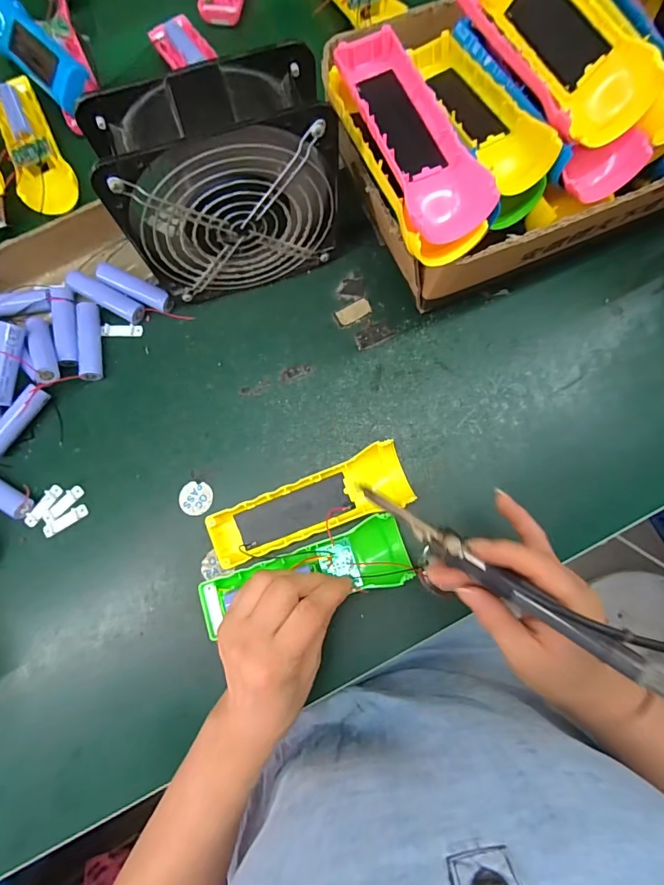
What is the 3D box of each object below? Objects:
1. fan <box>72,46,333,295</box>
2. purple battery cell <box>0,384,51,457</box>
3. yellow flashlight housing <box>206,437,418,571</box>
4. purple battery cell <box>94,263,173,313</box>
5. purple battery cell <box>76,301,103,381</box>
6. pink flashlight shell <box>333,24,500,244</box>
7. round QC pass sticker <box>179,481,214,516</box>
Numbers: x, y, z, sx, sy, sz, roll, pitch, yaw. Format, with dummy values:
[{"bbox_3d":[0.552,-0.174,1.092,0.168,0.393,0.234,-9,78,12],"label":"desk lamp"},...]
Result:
[{"bbox_3d":[-0.072,-0.177,0.318,0.143,0.150,0.061,-19,80,-3],"label":"fan"},{"bbox_3d":[-0.259,-0.017,0.360,0.018,0.021,0.066,32,82,6],"label":"purple battery cell"},{"bbox_3d":[-0.016,0.051,0.339,0.154,0.026,0.046,-22,80,-3],"label":"yellow flashlight housing"},{"bbox_3d":[-0.171,-0.133,0.380,0.069,0.016,0.018,26,81,5],"label":"purple battery cell"},{"bbox_3d":[-0.206,-0.086,0.373,0.016,0.015,0.068,-7,80,-1],"label":"purple battery cell"},{"bbox_3d":[0.048,-0.198,0.279,0.049,0.030,0.156,-21,79,-2],"label":"pink flashlight shell"},{"bbox_3d":[-0.111,0.046,0.356,0.026,0.004,0.026,1,79,-5],"label":"round QC pass sticker"}]

